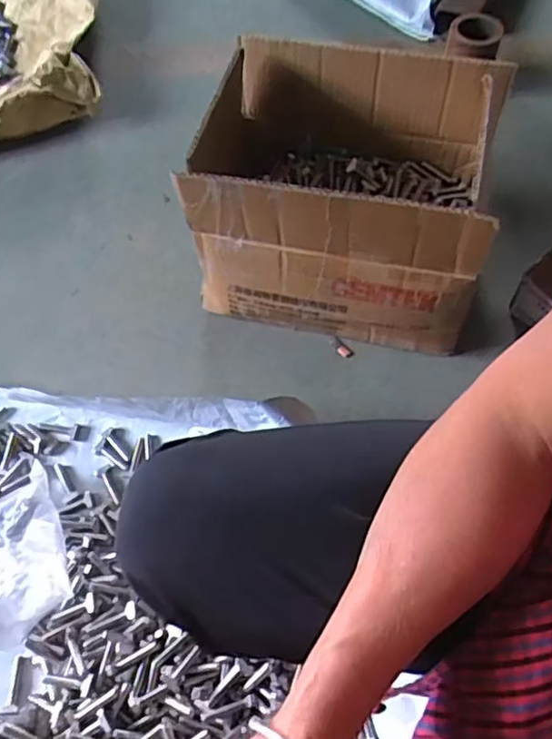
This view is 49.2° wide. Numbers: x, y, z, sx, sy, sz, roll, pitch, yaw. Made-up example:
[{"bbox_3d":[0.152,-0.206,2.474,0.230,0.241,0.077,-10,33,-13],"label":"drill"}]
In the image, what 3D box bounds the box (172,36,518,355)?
[{"bbox_3d":[0.072,-0.208,0.748,0.353,0.261,0.241,9,62,12],"label":"box"}]

